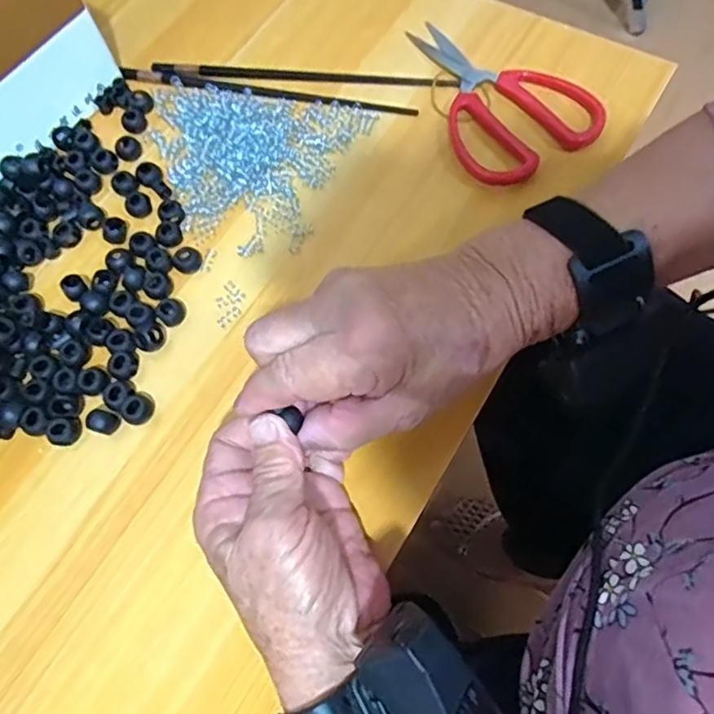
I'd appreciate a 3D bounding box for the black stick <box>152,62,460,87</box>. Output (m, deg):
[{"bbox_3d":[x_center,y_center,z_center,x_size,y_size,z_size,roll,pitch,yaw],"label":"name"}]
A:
[{"bbox_3d":[-0.041,-0.215,0.447,0.231,0.007,0.012,5,70,3],"label":"black stick"}]

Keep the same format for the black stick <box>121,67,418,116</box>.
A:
[{"bbox_3d":[-0.070,-0.199,0.444,0.228,0.011,0.012,13,71,6],"label":"black stick"}]

